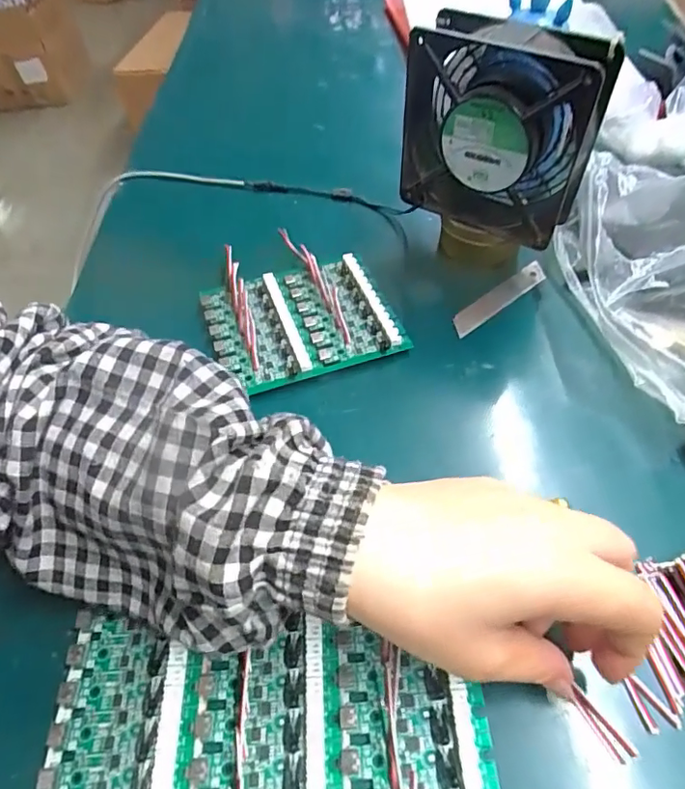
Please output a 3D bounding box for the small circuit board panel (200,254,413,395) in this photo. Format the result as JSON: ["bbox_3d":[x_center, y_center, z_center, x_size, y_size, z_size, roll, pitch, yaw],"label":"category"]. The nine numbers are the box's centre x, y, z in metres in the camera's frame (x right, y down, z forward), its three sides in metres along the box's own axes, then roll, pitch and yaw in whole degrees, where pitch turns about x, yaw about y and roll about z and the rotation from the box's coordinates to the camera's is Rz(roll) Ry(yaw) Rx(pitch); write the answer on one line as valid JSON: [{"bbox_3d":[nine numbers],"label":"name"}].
[{"bbox_3d":[-0.030,-0.052,0.378,0.121,0.014,0.099,-17,54,-11],"label":"small circuit board panel"}]

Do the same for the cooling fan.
[{"bbox_3d":[0.099,-0.174,0.360,0.122,0.121,0.044,25,58,23],"label":"cooling fan"}]

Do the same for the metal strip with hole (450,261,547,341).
[{"bbox_3d":[0.115,-0.072,0.400,0.095,0.004,0.018,-33,58,-21],"label":"metal strip with hole"}]

